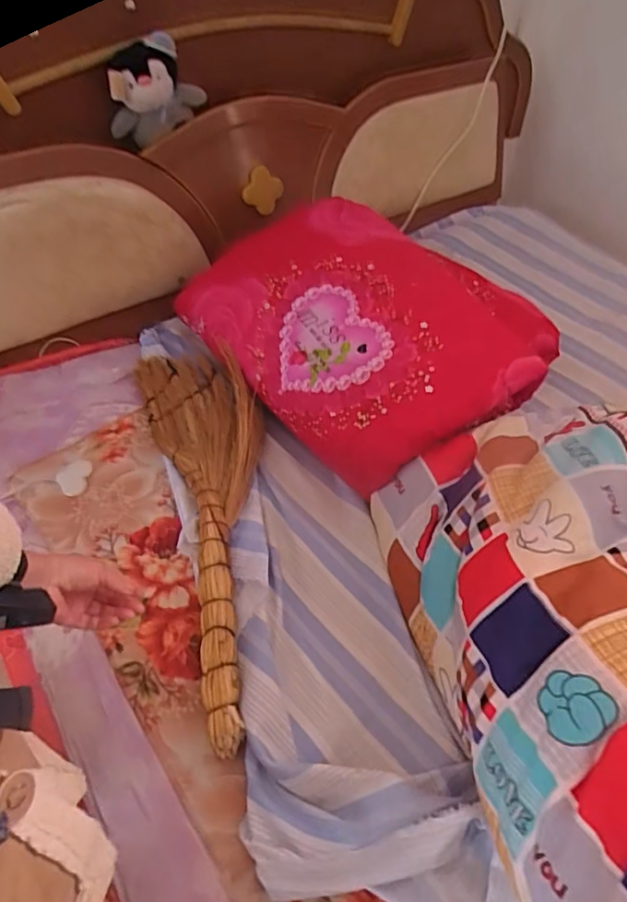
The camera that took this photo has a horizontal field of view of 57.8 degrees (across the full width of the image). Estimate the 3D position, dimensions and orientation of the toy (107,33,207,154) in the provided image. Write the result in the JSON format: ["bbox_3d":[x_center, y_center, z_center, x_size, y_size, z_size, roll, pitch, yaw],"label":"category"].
[{"bbox_3d":[-0.293,-0.671,1.051,0.168,0.178,0.108,11,49,9],"label":"toy"}]

